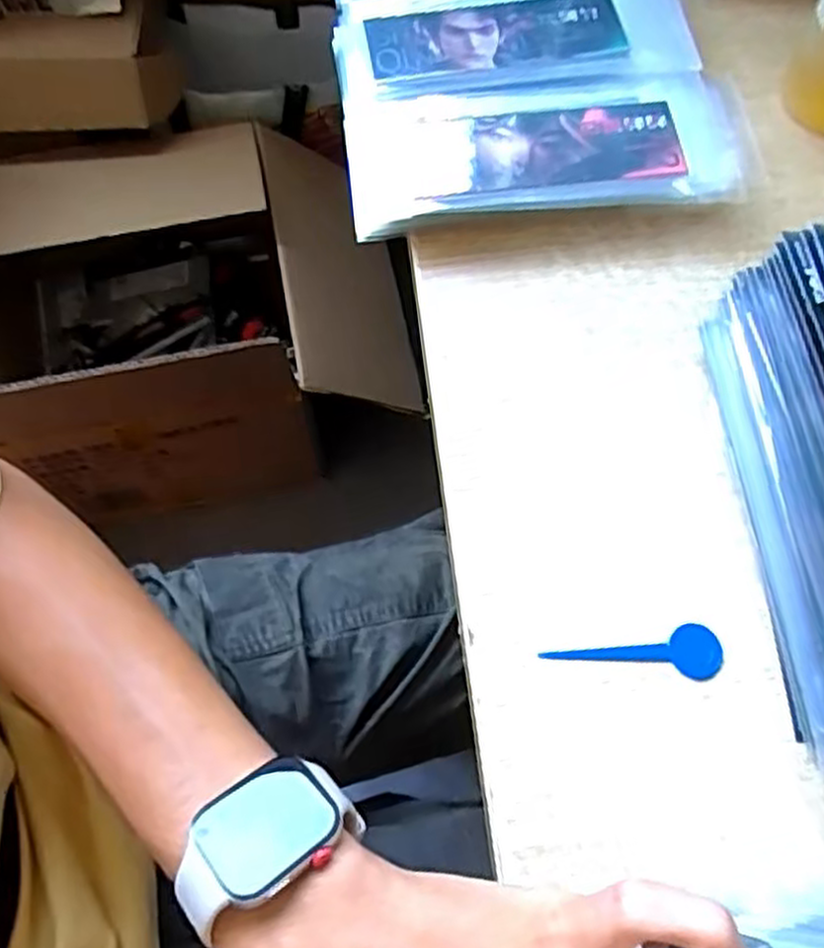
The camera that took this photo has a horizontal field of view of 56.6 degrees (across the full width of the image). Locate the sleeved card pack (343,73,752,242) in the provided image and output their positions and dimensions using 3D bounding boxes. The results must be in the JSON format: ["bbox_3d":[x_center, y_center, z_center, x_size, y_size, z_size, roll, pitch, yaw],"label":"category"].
[{"bbox_3d":[0.069,-0.164,0.393,0.203,0.033,0.087,-5,67,-2],"label":"sleeved card pack"}]

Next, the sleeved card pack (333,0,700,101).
[{"bbox_3d":[0.053,-0.230,0.403,0.178,0.013,0.069,-8,68,-4],"label":"sleeved card pack"}]

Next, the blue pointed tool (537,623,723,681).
[{"bbox_3d":[0.091,0.073,0.316,0.072,0.004,0.021,2,67,1],"label":"blue pointed tool"}]

